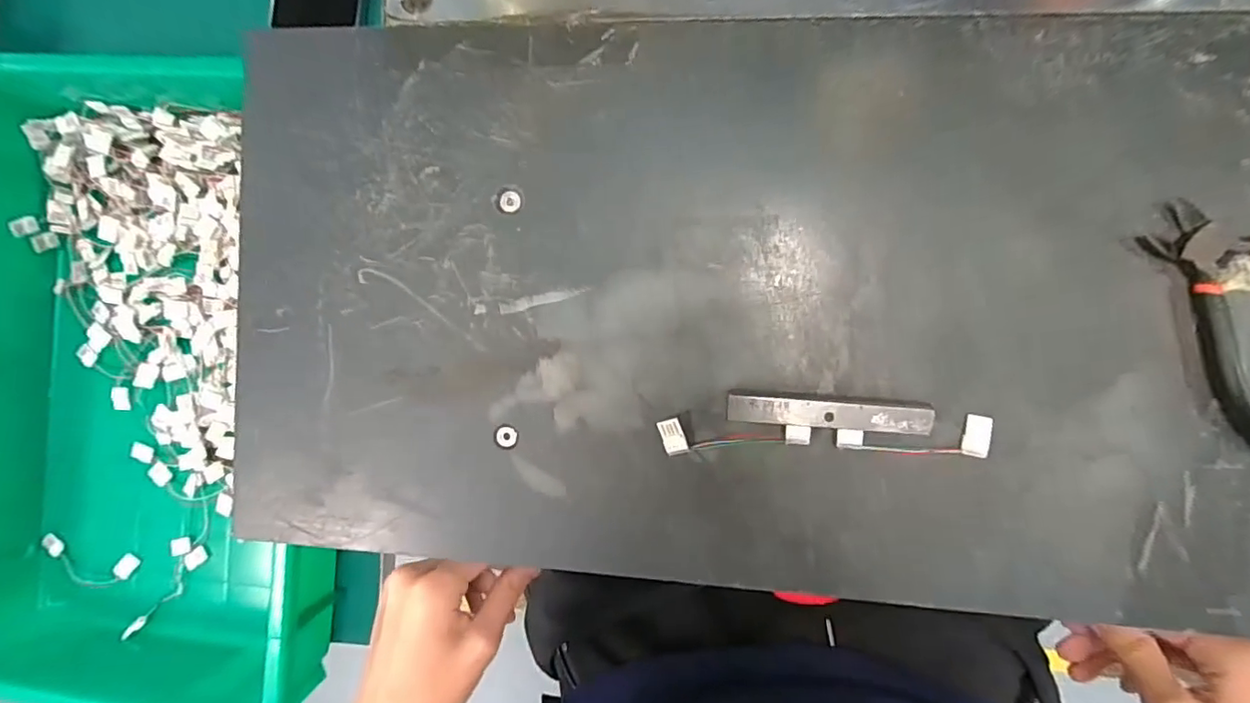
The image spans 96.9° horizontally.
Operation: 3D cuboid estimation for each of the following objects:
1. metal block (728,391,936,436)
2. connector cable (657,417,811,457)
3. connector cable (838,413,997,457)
[{"bbox_3d":[0.101,0.030,0.280,0.096,0.018,0.015,3,92,7],"label":"metal block"},{"bbox_3d":[0.056,0.042,0.290,0.075,0.009,0.019,-7,91,7],"label":"connector cable"},{"bbox_3d":[0.146,0.041,0.278,0.075,0.008,0.020,2,92,7],"label":"connector cable"}]

